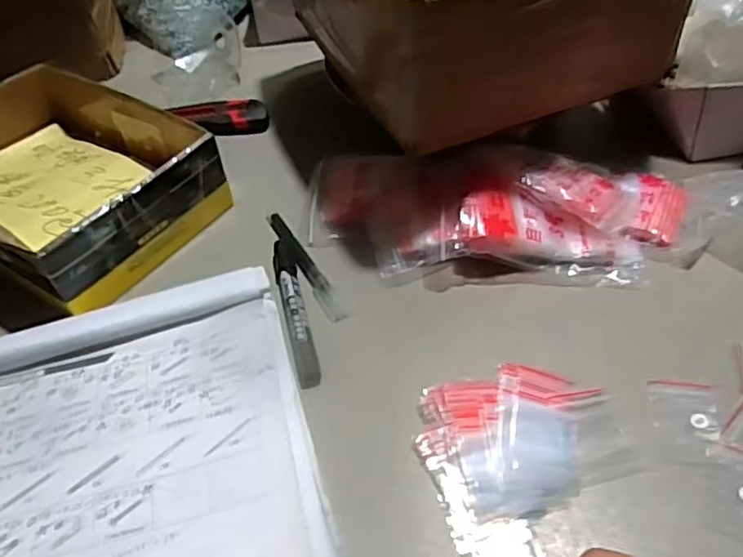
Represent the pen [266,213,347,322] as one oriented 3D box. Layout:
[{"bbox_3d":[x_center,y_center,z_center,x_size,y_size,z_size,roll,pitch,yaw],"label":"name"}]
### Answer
[{"bbox_3d":[-0.056,-0.014,0.528,0.014,0.012,0.132,-25,49,-16],"label":"pen"}]

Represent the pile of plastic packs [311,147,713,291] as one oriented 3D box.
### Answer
[{"bbox_3d":[0.101,-0.059,0.519,0.306,0.036,0.128,1,47,8],"label":"pile of plastic packs"}]

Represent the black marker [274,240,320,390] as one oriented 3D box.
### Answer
[{"bbox_3d":[-0.058,0.020,0.487,0.019,0.019,0.148,-12,47,-5],"label":"black marker"}]

